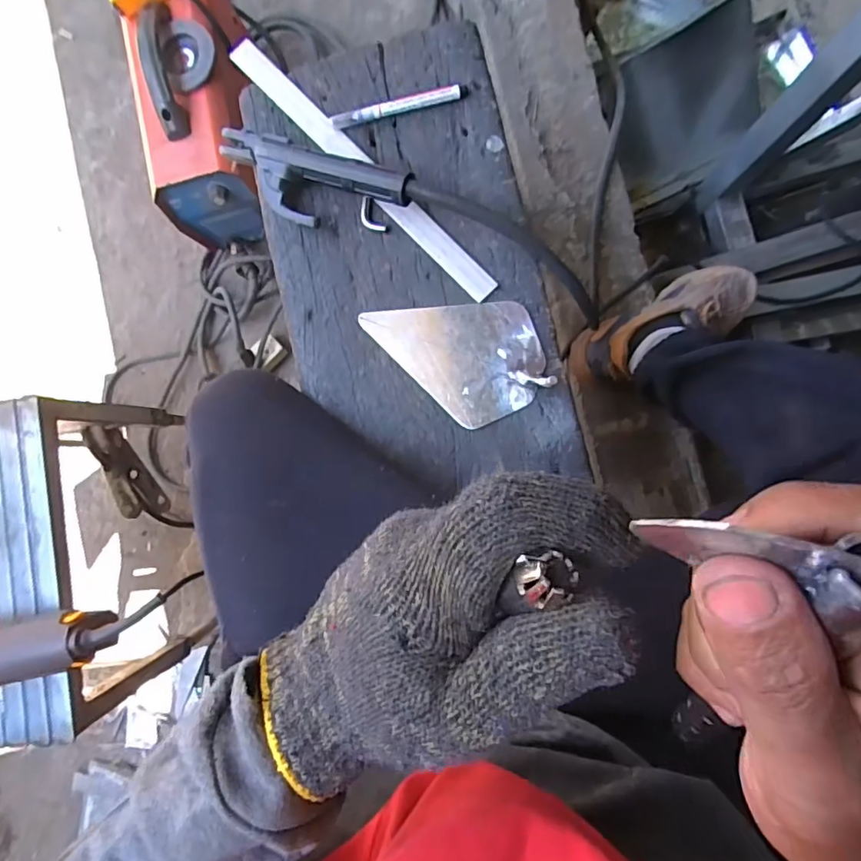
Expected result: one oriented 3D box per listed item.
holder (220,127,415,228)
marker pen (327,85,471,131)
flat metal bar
[{"bbox_3d":[-0.117,-0.236,0.509,0.200,0.051,0.071,25,90,3],"label":"holder"},{"bbox_3d":[-0.030,-0.313,0.520,0.132,0.014,0.015,-12,88,2],"label":"marker pen"},{"bbox_3d":[-0.068,-0.256,0.520,0.026,0.010,0.353,-44,87,1],"label":"flat metal bar"}]

